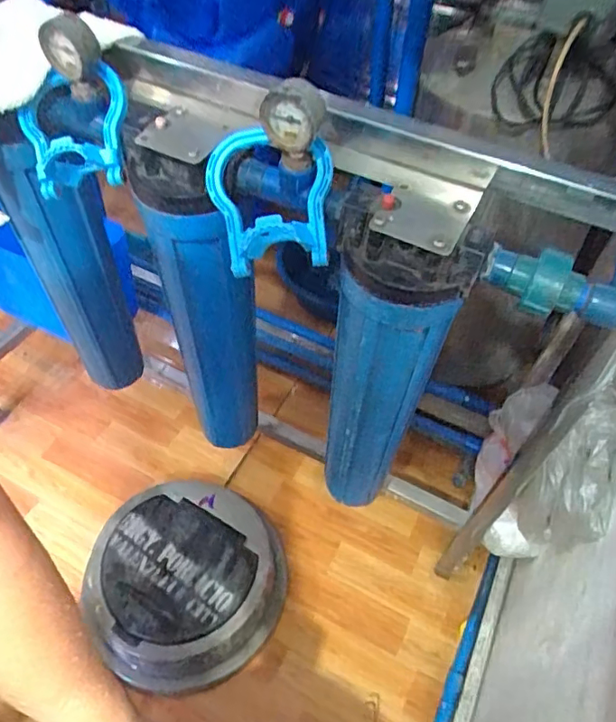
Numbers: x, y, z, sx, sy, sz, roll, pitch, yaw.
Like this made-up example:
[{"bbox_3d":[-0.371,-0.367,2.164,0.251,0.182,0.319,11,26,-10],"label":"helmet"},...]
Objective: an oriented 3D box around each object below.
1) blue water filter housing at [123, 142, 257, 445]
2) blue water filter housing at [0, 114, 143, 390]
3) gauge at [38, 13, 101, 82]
[{"bbox_3d":[-0.130,-0.025,0.717,0.116,0.502,0.102,-7,51,-10],"label":"blue water filter housing"},{"bbox_3d":[-0.330,-0.116,0.798,0.117,0.514,0.101,-22,55,-21],"label":"blue water filter housing"},{"bbox_3d":[-0.224,-0.296,0.513,0.056,0.058,0.027,32,55,21],"label":"gauge"}]

